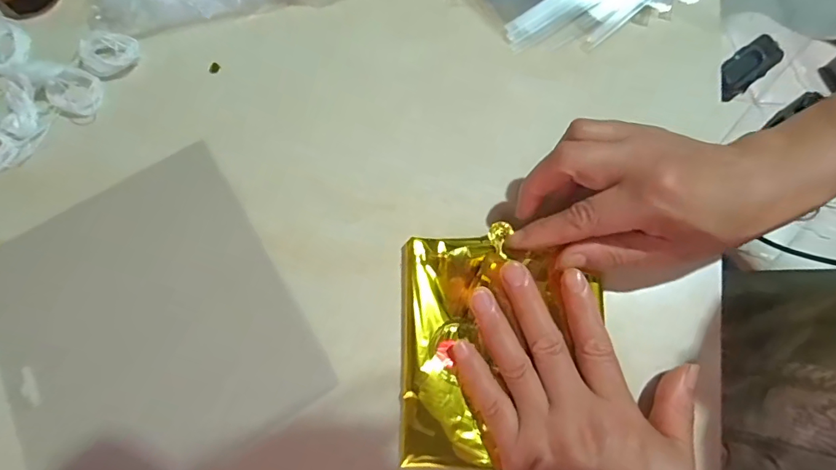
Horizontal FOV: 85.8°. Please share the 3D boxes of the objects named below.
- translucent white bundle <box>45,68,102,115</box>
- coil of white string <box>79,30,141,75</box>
[{"bbox_3d":[-0.244,-0.103,0.319,0.040,0.013,0.031,34,76,12],"label":"translucent white bundle"},{"bbox_3d":[-0.226,-0.134,0.329,0.034,0.011,0.035,-1,72,2],"label":"coil of white string"}]

